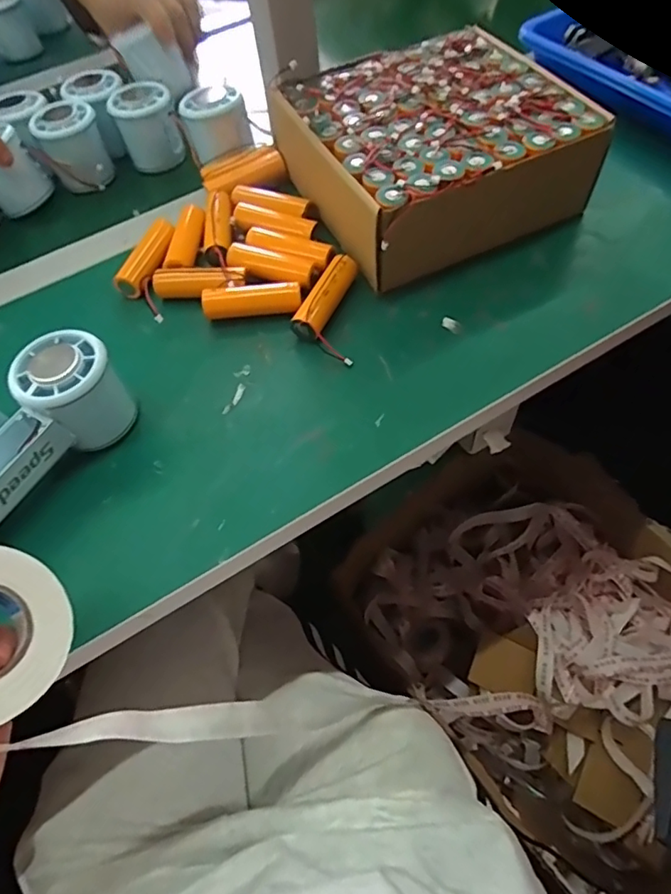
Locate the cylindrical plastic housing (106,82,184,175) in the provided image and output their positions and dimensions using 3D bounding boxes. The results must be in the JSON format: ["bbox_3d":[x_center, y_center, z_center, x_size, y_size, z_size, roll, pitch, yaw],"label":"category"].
[{"bbox_3d":[-0.180,-0.308,0.525,0.053,0.059,0.055,-22,59,-8],"label":"cylindrical plastic housing"}]

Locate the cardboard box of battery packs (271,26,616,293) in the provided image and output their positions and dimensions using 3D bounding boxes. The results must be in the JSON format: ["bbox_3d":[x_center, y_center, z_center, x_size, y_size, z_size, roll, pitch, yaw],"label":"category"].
[{"bbox_3d":[0.075,-0.234,0.439,0.205,0.078,0.198,-24,59,-10],"label":"cardboard box of battery packs"}]

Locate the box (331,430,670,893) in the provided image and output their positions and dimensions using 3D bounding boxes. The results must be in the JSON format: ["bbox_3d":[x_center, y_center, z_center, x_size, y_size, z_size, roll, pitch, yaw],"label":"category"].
[{"bbox_3d":[0.280,0.249,0.708,0.380,0.207,0.506,-36,62,-17],"label":"box"}]

